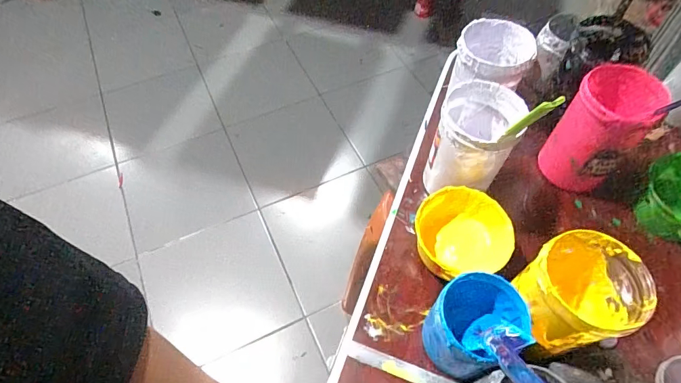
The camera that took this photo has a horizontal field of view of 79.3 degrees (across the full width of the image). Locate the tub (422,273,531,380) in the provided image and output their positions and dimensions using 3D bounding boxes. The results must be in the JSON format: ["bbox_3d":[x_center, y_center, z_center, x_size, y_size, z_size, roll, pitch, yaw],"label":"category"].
[{"bbox_3d":[0.138,0.140,0.432,0.083,0.085,0.089,-1,57,1],"label":"tub"}]

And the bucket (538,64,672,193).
[{"bbox_3d":[0.341,-0.083,0.546,0.093,0.140,0.105,37,65,22],"label":"bucket"}]

